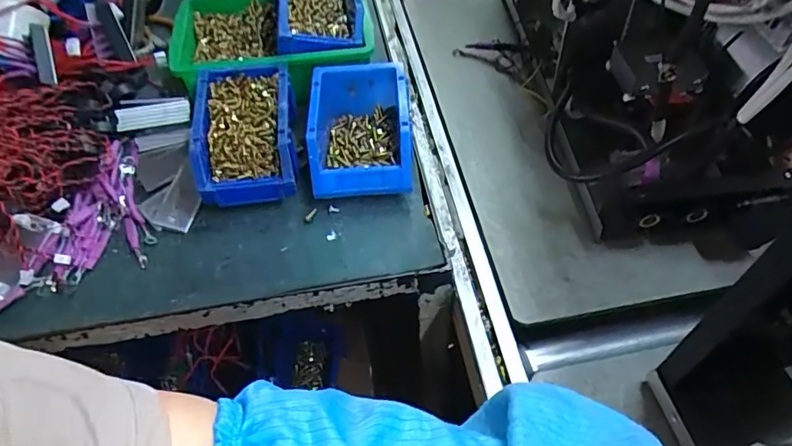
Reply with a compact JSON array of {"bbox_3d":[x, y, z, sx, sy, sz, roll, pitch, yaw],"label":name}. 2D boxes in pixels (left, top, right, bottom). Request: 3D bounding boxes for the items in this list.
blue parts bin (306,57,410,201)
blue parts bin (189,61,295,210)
[{"bbox_3d":[-0.039,-0.104,0.578,0.111,0.074,0.158,-4,53,1],"label":"blue parts bin"},{"bbox_3d":[-0.168,-0.102,0.584,0.105,0.076,0.163,-9,53,-2],"label":"blue parts bin"}]

